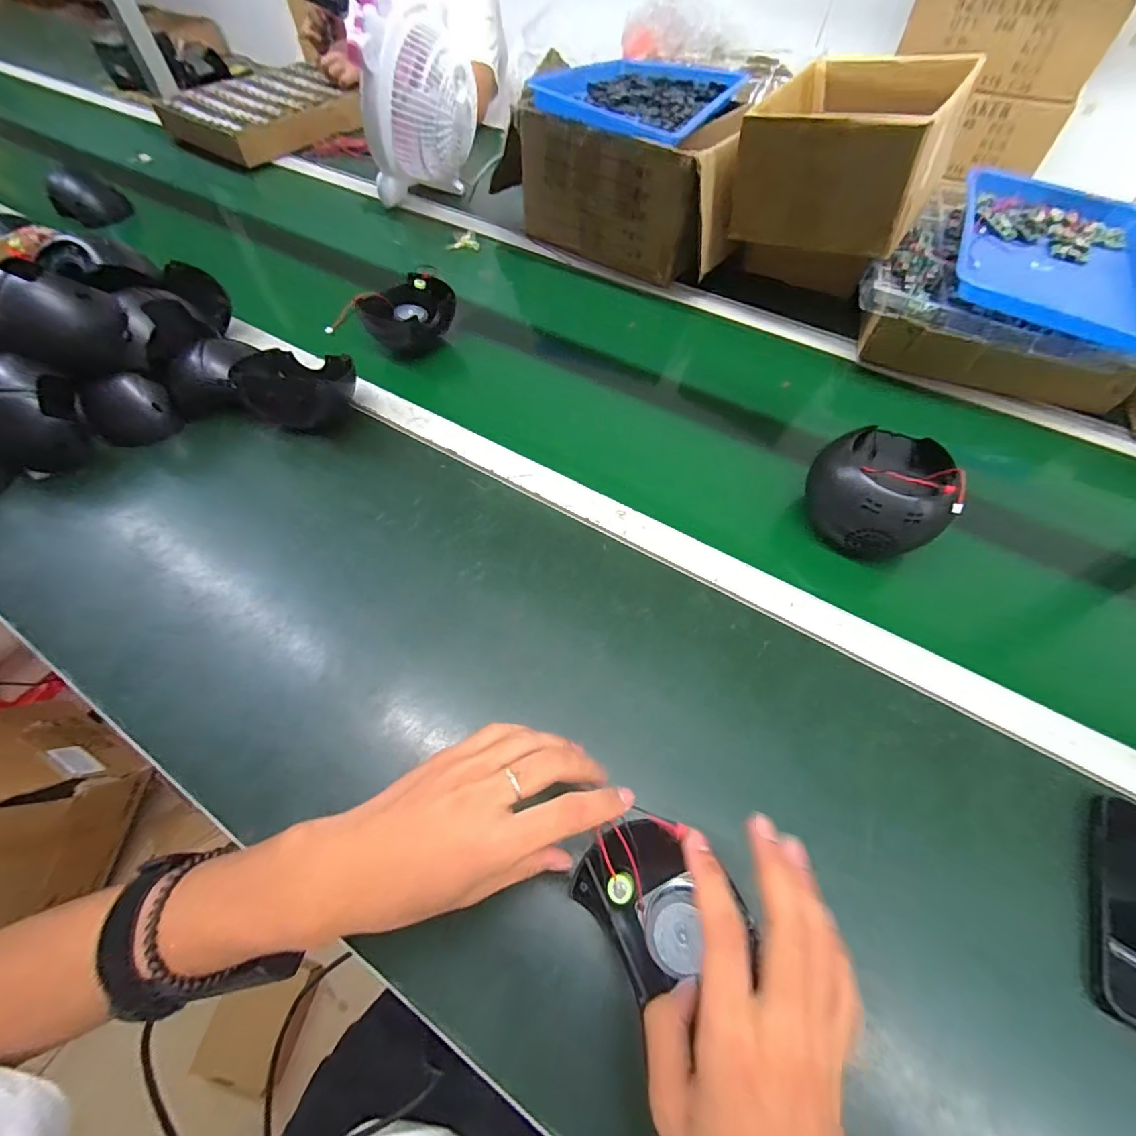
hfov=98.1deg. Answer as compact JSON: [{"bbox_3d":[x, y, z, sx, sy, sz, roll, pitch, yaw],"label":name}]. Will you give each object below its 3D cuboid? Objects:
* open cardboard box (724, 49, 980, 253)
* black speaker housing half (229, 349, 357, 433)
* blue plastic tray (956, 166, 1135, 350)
[{"bbox_3d":[0.397,-0.595,0.698,0.244,0.143,0.302,30,62,17],"label":"open cardboard box"},{"bbox_3d":[-0.320,-0.214,0.591,0.120,0.063,0.080,10,58,6],"label":"black speaker housing half"},{"bbox_3d":[0.651,-0.429,0.659,0.248,0.044,0.357,22,60,13],"label":"blue plastic tray"}]

